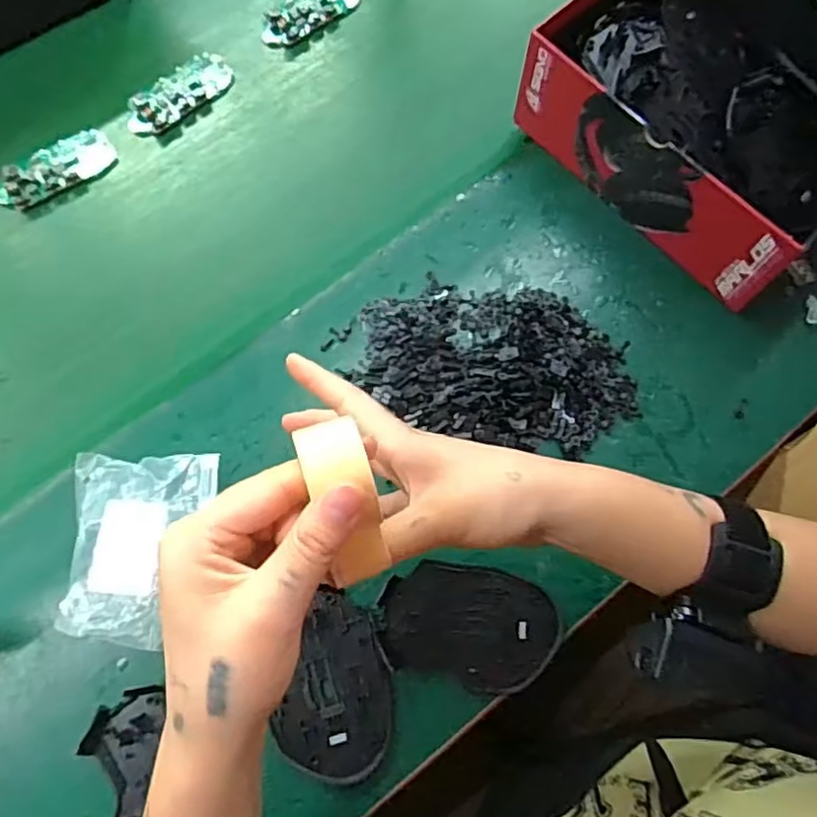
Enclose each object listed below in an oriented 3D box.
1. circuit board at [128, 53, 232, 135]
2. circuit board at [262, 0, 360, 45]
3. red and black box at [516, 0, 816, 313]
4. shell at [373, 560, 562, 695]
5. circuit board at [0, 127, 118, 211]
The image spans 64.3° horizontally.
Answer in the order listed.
[{"bbox_3d":[-0.198,-0.271,0.562,0.098,0.011,0.039,-38,75,-11],"label":"circuit board"},{"bbox_3d":[-0.089,-0.360,0.589,0.098,0.014,0.040,-40,75,-11],"label":"circuit board"},{"bbox_3d":[0.236,-0.232,0.493,0.203,0.091,0.234,-40,75,-11],"label":"red and black box"},{"bbox_3d":[0.038,0.140,0.422,0.113,0.009,0.071,15,73,6],"label":"shell"},{"bbox_3d":[-0.291,-0.197,0.536,0.097,0.015,0.044,-39,75,-11],"label":"circuit board"}]

